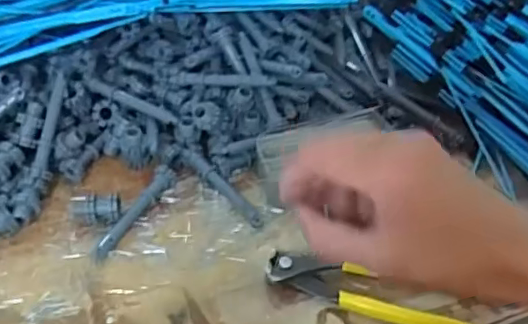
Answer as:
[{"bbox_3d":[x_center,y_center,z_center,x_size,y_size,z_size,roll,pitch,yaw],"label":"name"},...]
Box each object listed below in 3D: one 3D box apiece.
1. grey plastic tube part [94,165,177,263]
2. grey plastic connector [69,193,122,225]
[{"bbox_3d":[-0.104,0.040,0.456,0.013,0.013,0.095,26,51,18],"label":"grey plastic tube part"},{"bbox_3d":[-0.136,0.038,0.455,0.042,0.021,0.018,4,48,-1],"label":"grey plastic connector"}]

